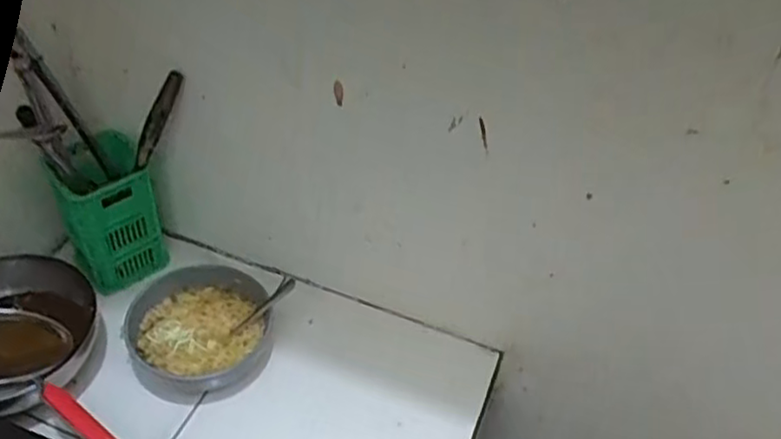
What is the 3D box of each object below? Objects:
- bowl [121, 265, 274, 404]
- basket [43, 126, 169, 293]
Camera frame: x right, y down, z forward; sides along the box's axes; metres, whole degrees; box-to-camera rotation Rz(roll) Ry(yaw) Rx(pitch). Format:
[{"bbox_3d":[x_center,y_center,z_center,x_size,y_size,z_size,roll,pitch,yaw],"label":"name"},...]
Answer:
[{"bbox_3d":[-0.215,0.132,0.779,0.155,0.073,0.136,-6,45,-12],"label":"bowl"},{"bbox_3d":[-0.336,-0.007,0.820,0.094,0.174,0.099,-24,51,-28],"label":"basket"}]

